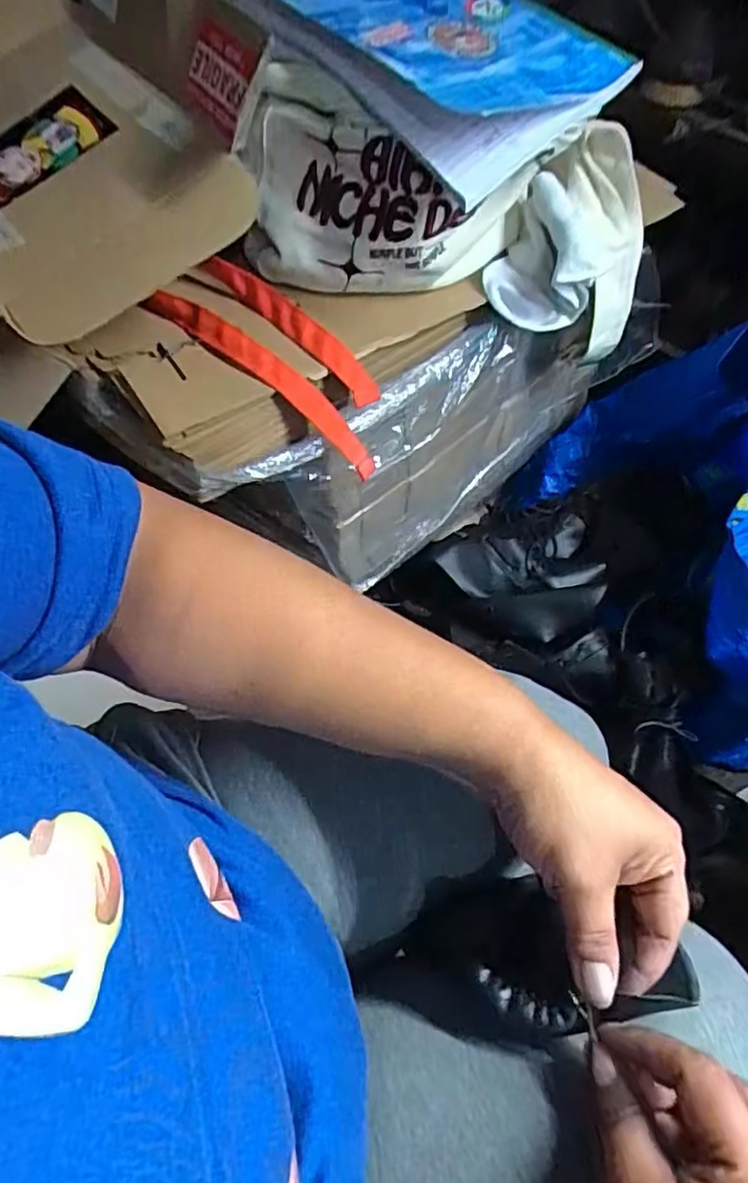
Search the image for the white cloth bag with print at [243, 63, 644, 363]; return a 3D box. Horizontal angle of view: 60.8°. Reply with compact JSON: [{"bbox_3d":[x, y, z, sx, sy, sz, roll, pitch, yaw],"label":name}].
[{"bbox_3d":[0.079,-0.292,0.520,0.352,0.150,0.116,0,57,-19],"label":"white cloth bag with print"}]

